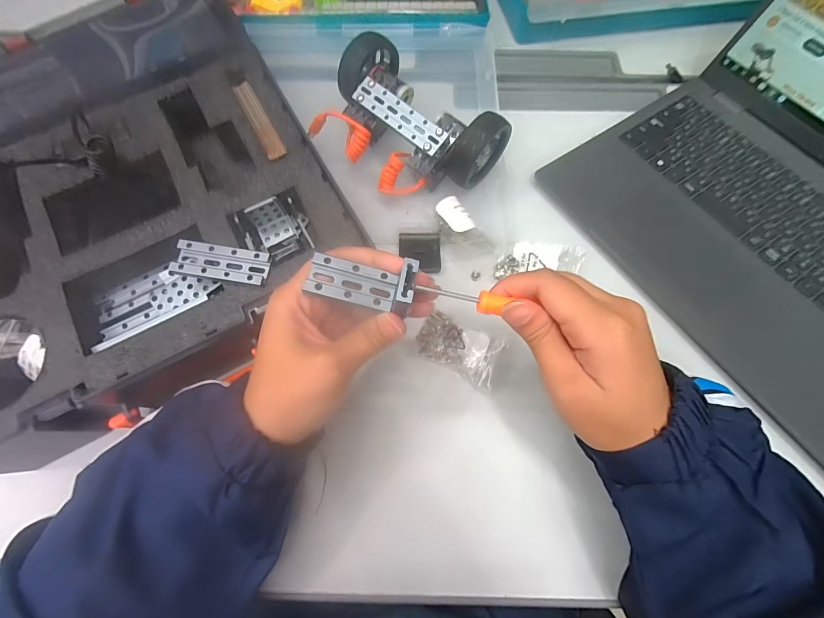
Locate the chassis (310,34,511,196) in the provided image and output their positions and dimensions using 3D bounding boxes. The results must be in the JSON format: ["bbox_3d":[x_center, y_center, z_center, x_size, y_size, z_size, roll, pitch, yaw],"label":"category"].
[{"bbox_3d":[-0.005,-0.167,0.348,0.158,0.068,0.109,37,72,14],"label":"chassis"}]

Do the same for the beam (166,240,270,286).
[{"bbox_3d":[-0.129,-0.031,0.253,0.062,0.009,0.023,8,68,4],"label":"beam"}]

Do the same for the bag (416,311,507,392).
[{"bbox_3d":[0.038,0.029,0.298,0.068,0.019,0.042,28,70,11],"label":"bag"}]

